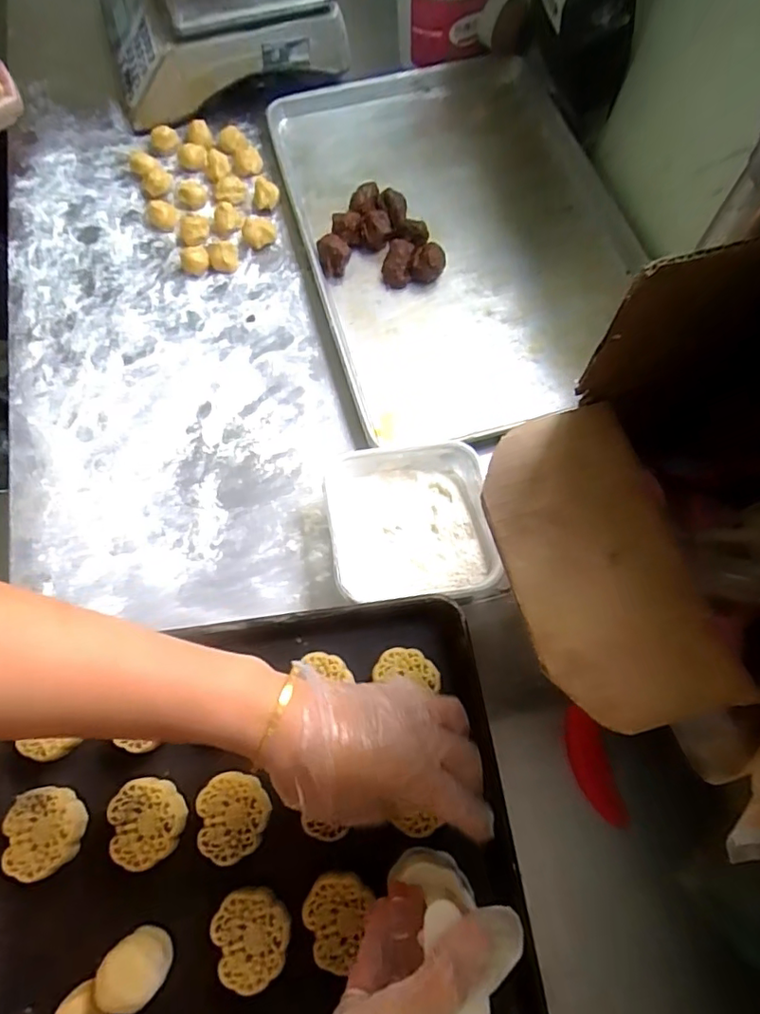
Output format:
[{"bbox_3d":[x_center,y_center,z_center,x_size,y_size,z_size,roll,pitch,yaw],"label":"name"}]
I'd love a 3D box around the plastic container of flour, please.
[{"bbox_3d":[0.029,0.017,0.561,0.158,0.059,0.151,-4,67,-2],"label":"plastic container of flour"}]

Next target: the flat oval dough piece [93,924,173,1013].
[{"bbox_3d":[-0.168,0.319,0.388,0.037,0.050,0.039,-34,72,-12],"label":"flat oval dough piece"}]

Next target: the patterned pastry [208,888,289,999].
[{"bbox_3d":[-0.091,0.311,0.406,0.051,0.024,0.059,-12,69,-4],"label":"patterned pastry"}]

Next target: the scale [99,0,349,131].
[{"bbox_3d":[-0.252,-0.741,0.821,0.320,0.140,0.325,-19,69,-8],"label":"scale"}]

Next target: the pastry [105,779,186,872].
[{"bbox_3d":[-0.179,0.242,0.431,0.051,0.023,0.059,-13,69,-5],"label":"pastry"}]

